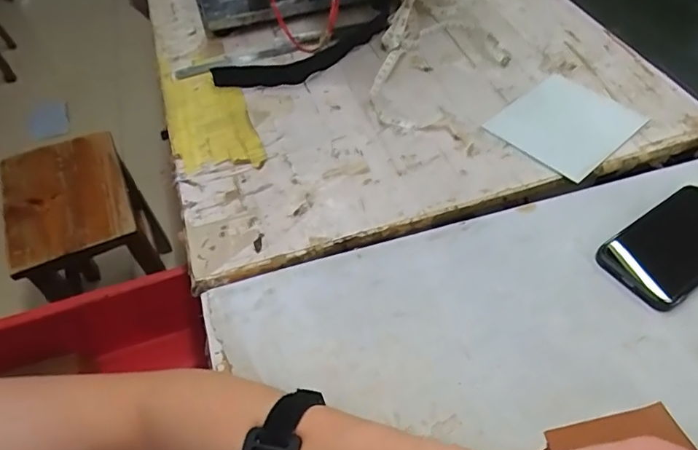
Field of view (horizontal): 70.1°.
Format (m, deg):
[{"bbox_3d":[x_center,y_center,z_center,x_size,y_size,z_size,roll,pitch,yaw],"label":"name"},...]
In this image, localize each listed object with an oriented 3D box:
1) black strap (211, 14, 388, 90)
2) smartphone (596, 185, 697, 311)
[{"bbox_3d":[-0.050,-0.222,0.654,0.255,0.032,0.056,-23,53,-14],"label":"black strap"},{"bbox_3d":[0.306,0.015,0.462,0.150,0.007,0.075,-30,55,-19],"label":"smartphone"}]

